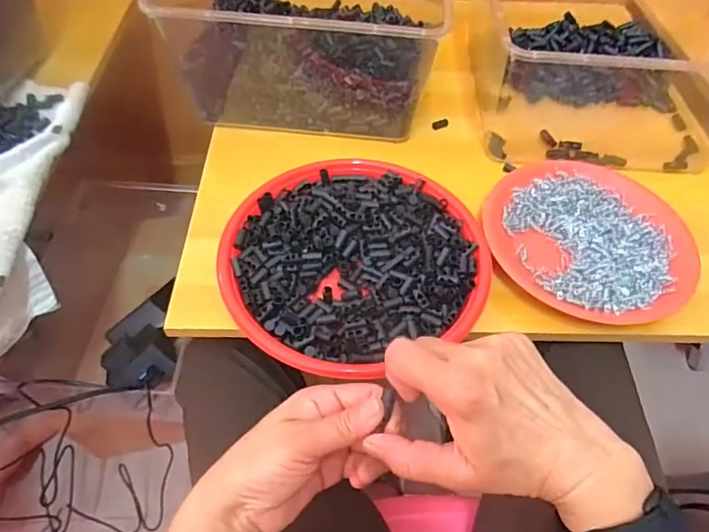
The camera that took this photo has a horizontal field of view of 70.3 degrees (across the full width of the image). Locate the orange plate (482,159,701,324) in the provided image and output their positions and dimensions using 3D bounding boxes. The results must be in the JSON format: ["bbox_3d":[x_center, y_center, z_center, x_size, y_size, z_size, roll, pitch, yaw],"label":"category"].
[{"bbox_3d":[0.223,-0.027,0.491,0.189,0.039,0.177,3,54,-4],"label":"orange plate"}]

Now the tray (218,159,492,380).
[{"bbox_3d":[-0.003,-0.012,0.466,0.228,0.030,0.229,3,54,-4],"label":"tray"}]

